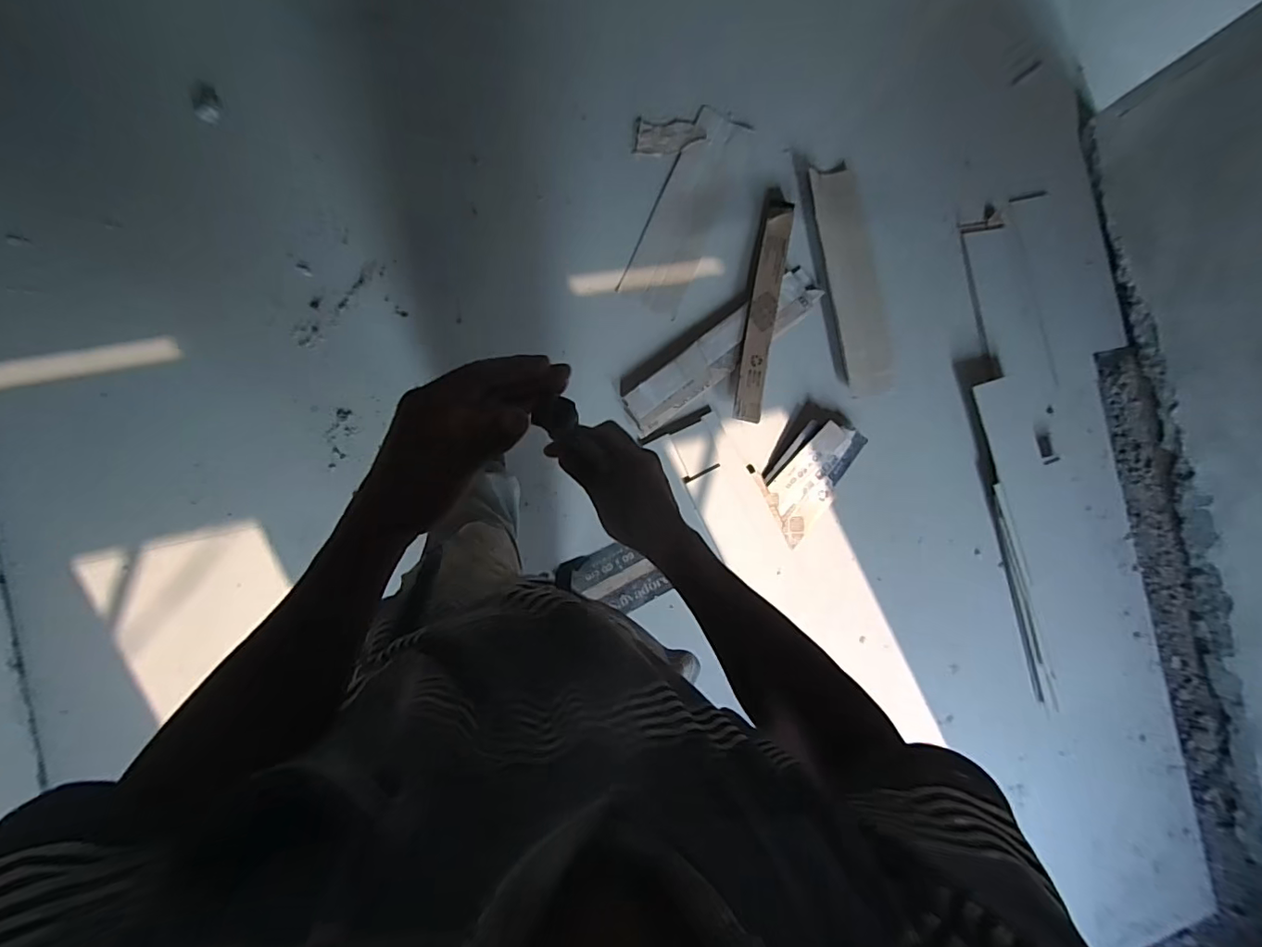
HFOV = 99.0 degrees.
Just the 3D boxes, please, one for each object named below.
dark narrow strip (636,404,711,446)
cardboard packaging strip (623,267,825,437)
[{"bbox_3d":[0.120,-0.121,1.362,0.196,0.014,0.029,-26,92,-11],"label":"dark narrow strip"},{"bbox_3d":[0.244,-0.325,1.396,0.616,0.024,0.121,-38,94,-10],"label":"cardboard packaging strip"}]

